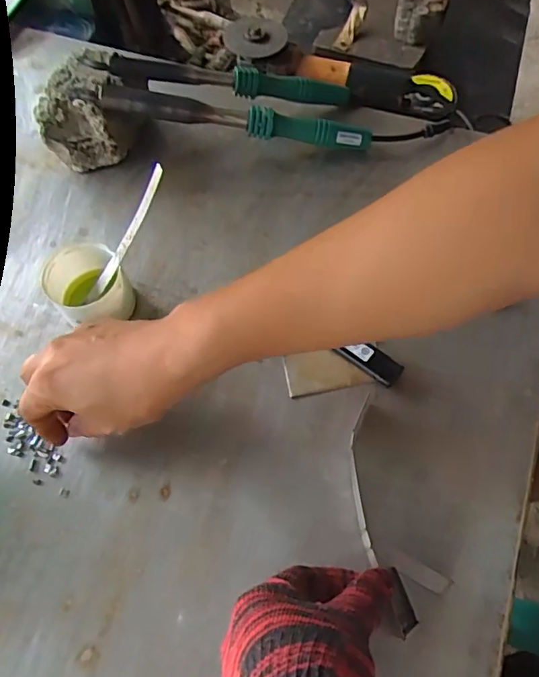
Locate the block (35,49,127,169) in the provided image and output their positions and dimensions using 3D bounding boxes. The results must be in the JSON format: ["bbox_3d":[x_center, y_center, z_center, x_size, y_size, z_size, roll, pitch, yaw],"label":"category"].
[{"bbox_3d":[-0.189,-0.234,0.542,0.083,0.077,0.094,-5,63,0],"label":"block"}]

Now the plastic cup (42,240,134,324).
[{"bbox_3d":[-0.153,-0.040,0.456,0.071,0.051,0.061,39,71,20],"label":"plastic cup"}]

